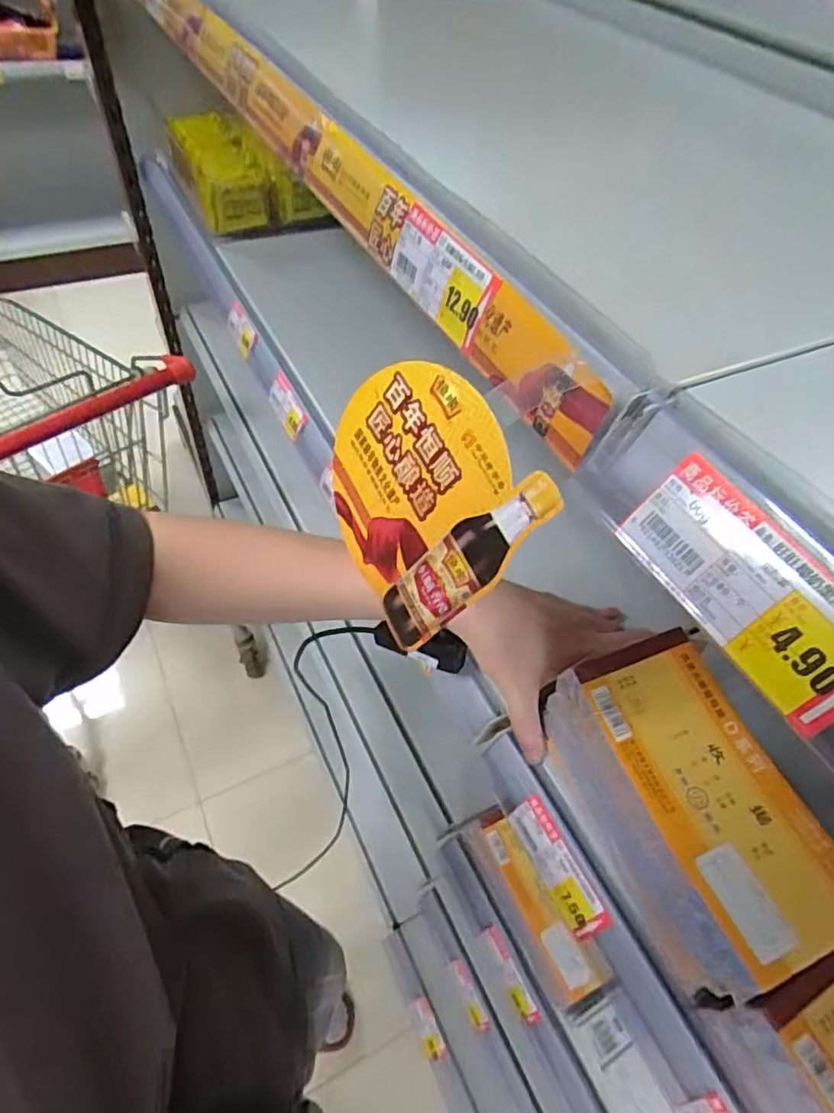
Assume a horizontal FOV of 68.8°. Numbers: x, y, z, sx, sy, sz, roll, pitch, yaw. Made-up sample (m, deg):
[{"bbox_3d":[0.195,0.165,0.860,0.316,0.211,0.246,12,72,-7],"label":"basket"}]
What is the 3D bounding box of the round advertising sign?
[{"bbox_3d":[-0.001,-0.023,0.228,0.004,0.093,0.087,-15,64,-43],"label":"round advertising sign"}]

